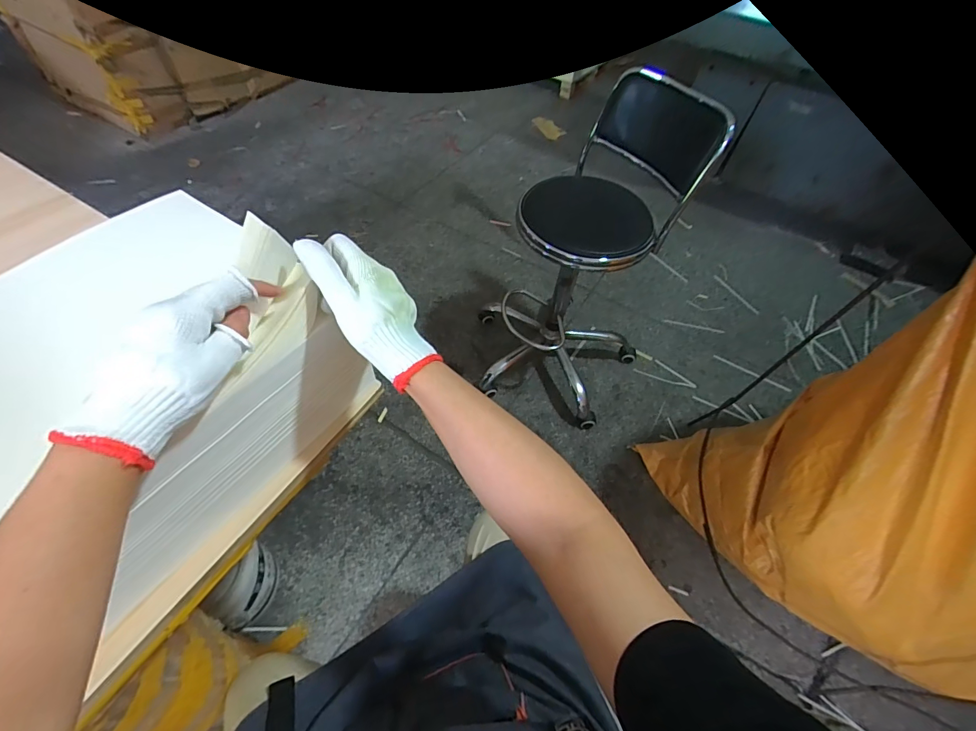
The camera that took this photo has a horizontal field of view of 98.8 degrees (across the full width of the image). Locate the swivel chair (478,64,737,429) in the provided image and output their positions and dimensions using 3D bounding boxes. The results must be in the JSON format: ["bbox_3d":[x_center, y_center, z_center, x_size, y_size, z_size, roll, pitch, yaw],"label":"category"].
[{"bbox_3d":[0.252,-0.282,1.249,0.548,0.890,0.504,32,60,15],"label":"swivel chair"}]

